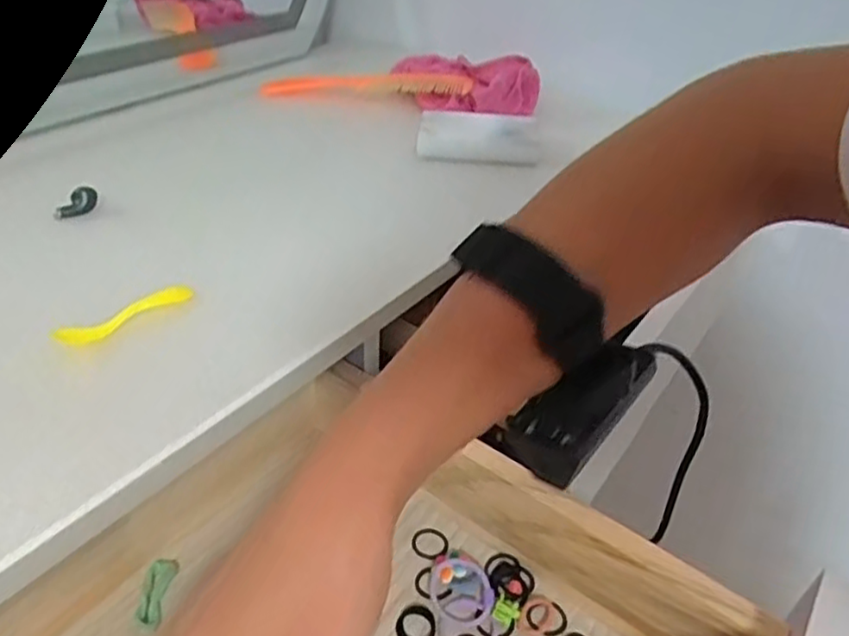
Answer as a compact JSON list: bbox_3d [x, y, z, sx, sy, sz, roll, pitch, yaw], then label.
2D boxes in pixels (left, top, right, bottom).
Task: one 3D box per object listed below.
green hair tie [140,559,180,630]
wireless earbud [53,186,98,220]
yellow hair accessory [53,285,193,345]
[{"bbox_3d":[-0.143,0.146,0.350,0.015,0.005,0.038,2,40,-2],"label":"green hair tie"},{"bbox_3d":[-0.236,-0.078,0.444,0.029,0.013,0.018,-21,46,-26],"label":"wireless earbud"},{"bbox_3d":[-0.162,-0.002,0.360,0.006,0.014,0.074,32,48,30],"label":"yellow hair accessory"}]

